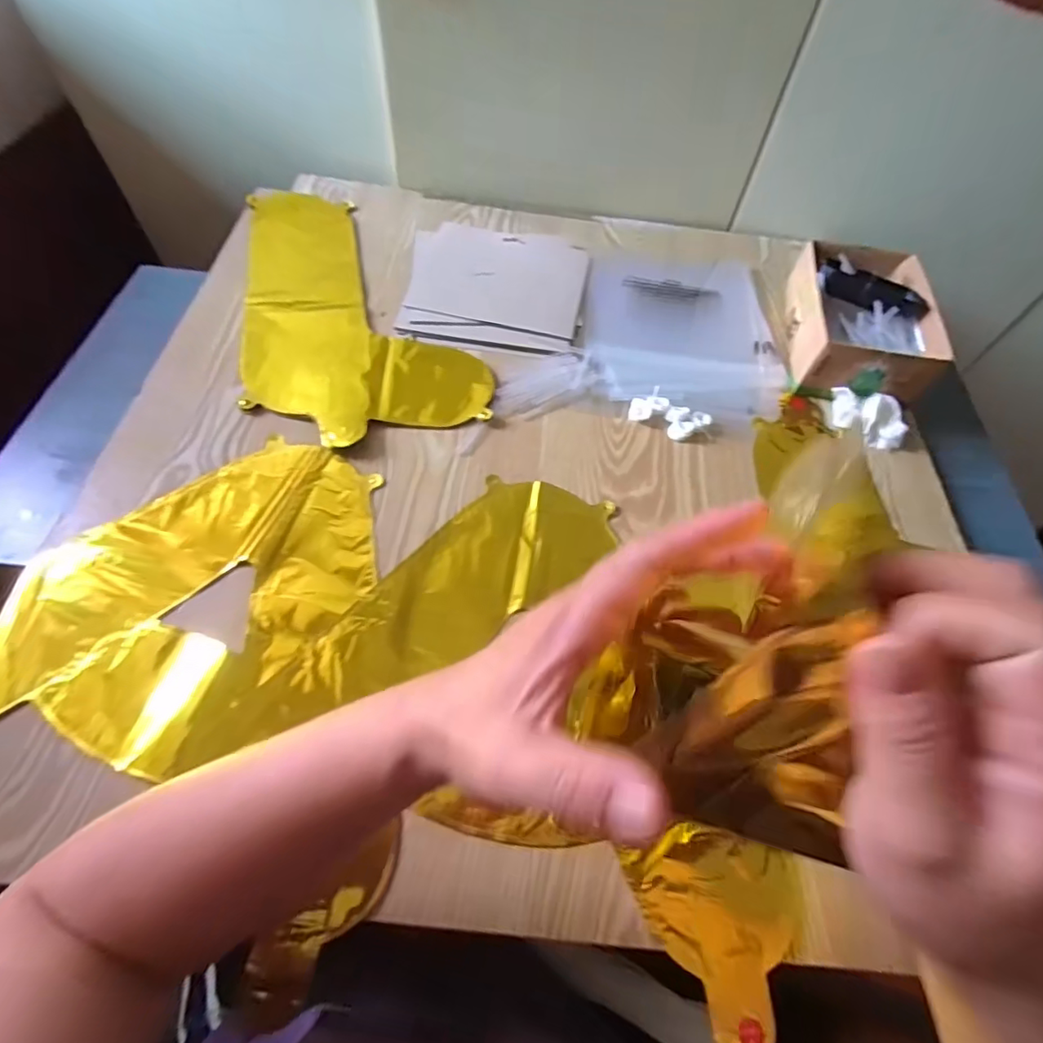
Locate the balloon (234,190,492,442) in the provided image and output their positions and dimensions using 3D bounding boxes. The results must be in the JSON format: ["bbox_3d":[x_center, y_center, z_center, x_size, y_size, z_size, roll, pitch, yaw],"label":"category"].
[{"bbox_3d":[-0.199,-0.251,0.605,0.227,0.014,0.407,-16,61,-12],"label":"balloon"}]

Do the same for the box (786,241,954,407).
[{"bbox_3d":[0.377,-0.226,0.602,0.135,0.060,0.199,11,59,3],"label":"box"}]

